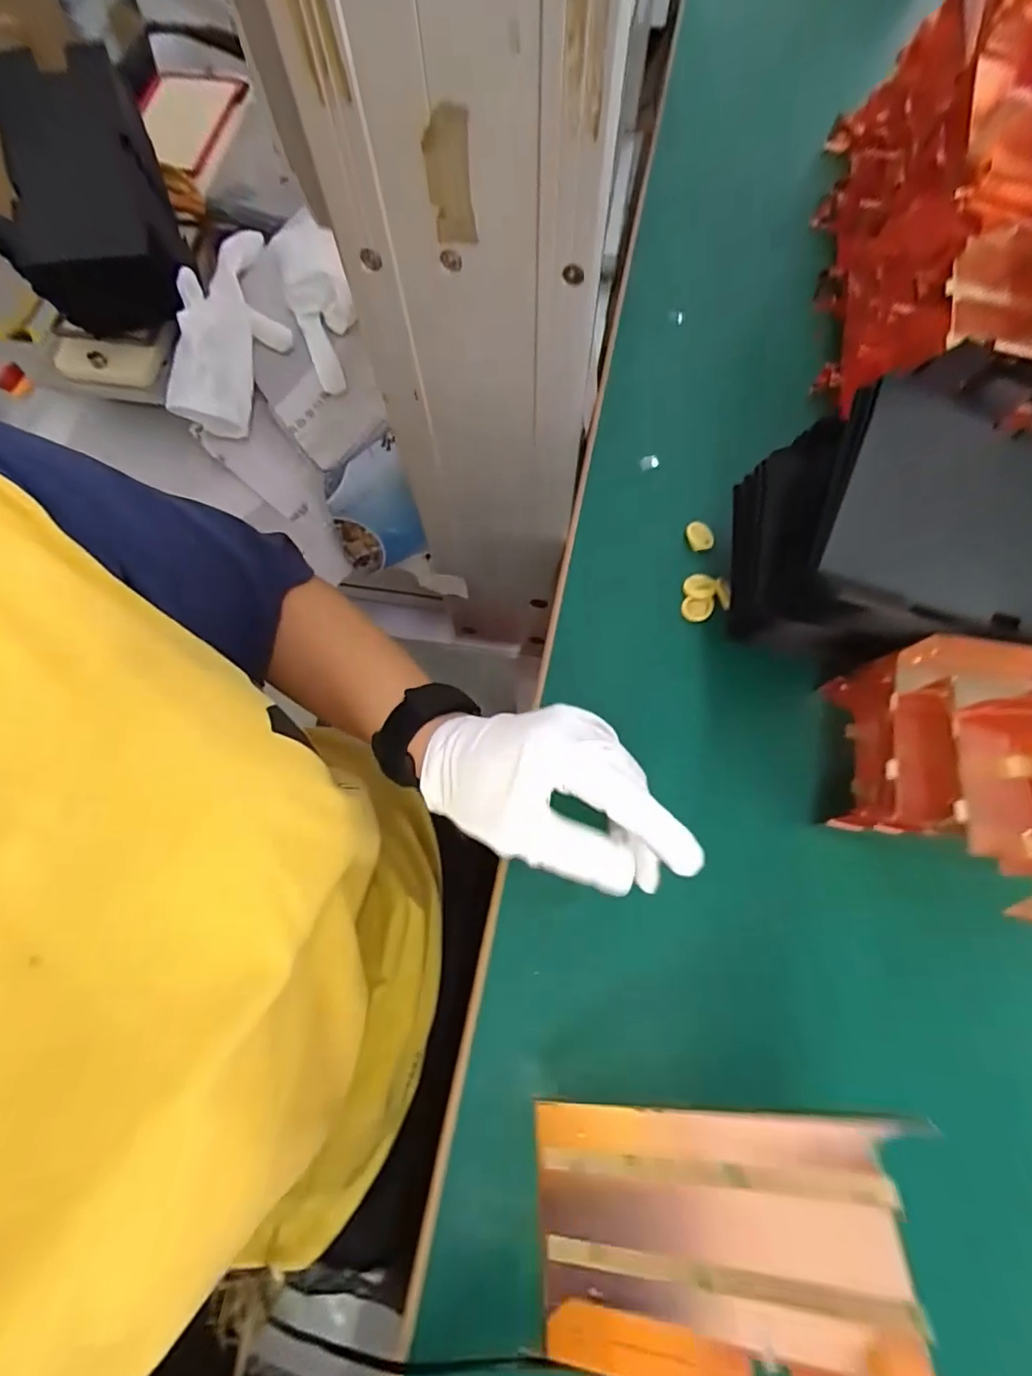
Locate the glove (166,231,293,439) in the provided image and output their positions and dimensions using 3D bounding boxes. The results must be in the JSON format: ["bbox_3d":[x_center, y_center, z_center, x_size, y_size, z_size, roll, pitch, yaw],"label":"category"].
[{"bbox_3d":[-0.222,-0.287,0.437,0.071,0.059,0.163,12,91,5],"label":"glove"}]

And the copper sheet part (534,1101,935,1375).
[{"bbox_3d":[0.079,0.221,0.220,0.159,0.014,0.087,-18,56,27],"label":"copper sheet part"}]

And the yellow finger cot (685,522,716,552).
[{"bbox_3d":[0.123,-0.101,0.376,0.014,0.011,0.020,-39,76,-10],"label":"yellow finger cot"}]

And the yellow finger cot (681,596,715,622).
[{"bbox_3d":[0.116,-0.051,0.359,0.020,0.005,0.016,6,72,3],"label":"yellow finger cot"}]

